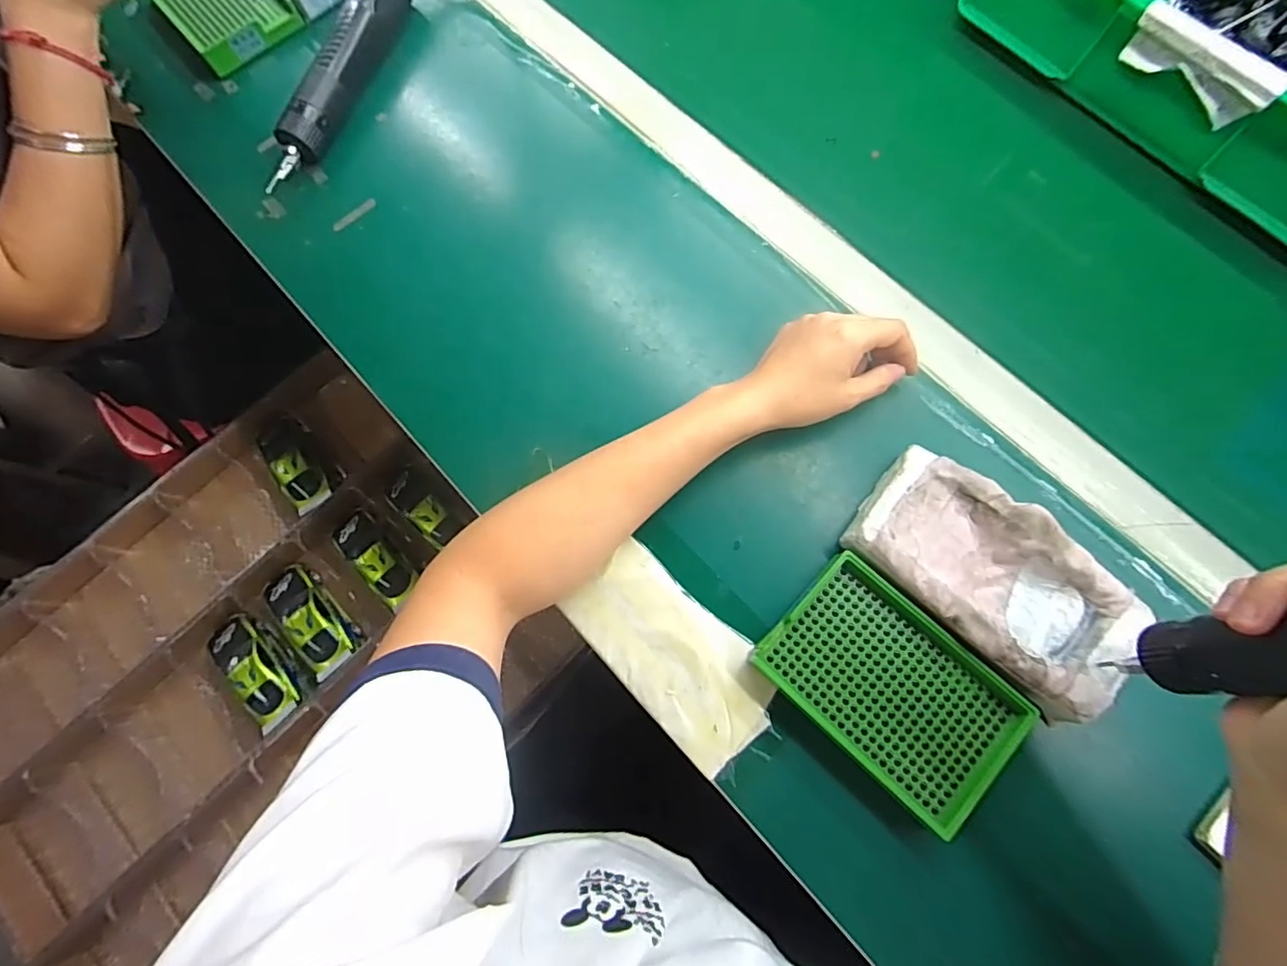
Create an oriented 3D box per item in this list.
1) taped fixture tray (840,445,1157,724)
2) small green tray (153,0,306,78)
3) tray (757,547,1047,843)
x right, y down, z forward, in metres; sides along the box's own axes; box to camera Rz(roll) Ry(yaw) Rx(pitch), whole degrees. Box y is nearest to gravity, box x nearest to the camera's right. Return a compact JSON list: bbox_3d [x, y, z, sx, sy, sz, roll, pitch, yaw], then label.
[{"bbox_3d":[0.208,0.057,0.350,0.162,0.044,0.088,39,79,11],"label":"taped fixture tray"},{"bbox_3d":[-0.387,-0.442,0.512,0.092,0.018,0.147,-40,77,-9],"label":"small green tray"},{"bbox_3d":[0.148,0.122,0.340,0.141,0.024,0.092,41,80,12],"label":"tray"}]

